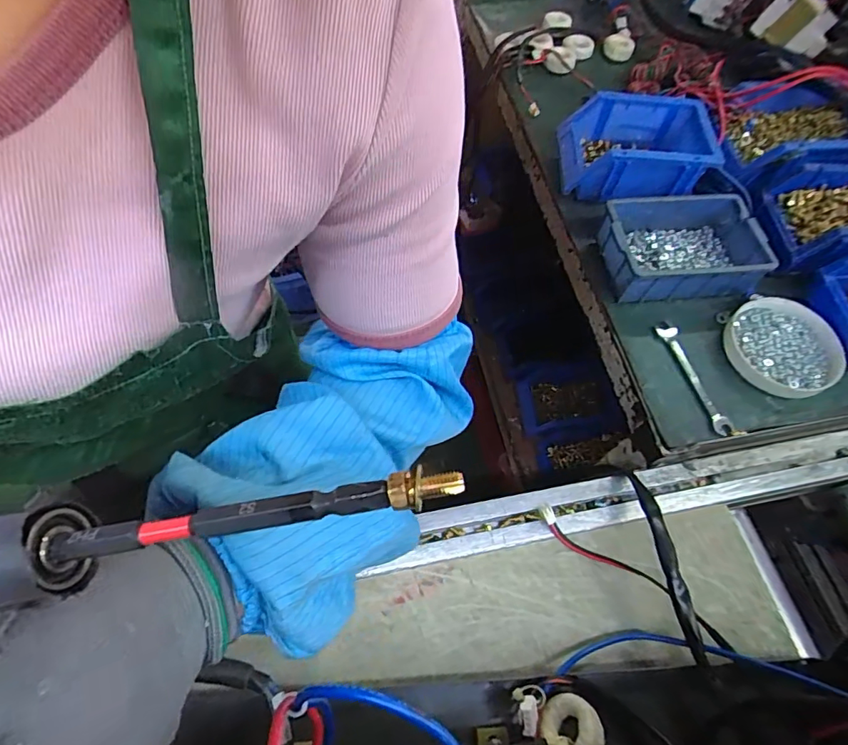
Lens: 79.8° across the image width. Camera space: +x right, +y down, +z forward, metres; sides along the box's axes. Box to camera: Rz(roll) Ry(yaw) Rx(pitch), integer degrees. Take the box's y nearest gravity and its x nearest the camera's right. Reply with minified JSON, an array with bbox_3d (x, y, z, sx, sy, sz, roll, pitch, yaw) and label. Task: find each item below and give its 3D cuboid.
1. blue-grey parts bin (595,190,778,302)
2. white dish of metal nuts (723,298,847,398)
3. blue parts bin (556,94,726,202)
[{"bbox_3d":[0.268,-0.136,0.535,0.160,0.053,0.120,-2,61,-4],"label":"blue-grey parts bin"},{"bbox_3d":[0.369,-0.029,0.519,0.119,0.029,0.110,1,61,-2],"label":"white dish of metal nuts"},{"bbox_3d":[0.235,-0.256,0.571,0.154,0.063,0.126,7,61,1],"label":"blue parts bin"}]

